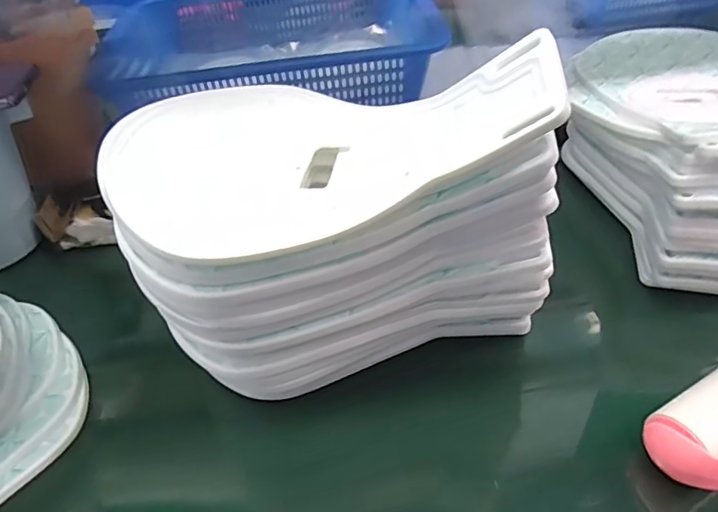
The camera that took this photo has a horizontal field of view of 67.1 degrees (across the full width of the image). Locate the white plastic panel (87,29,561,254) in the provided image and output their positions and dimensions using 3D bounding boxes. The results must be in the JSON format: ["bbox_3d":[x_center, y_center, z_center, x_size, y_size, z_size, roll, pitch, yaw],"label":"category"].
[{"bbox_3d":[-0.024,-0.076,0.312,0.241,0.066,0.160,-6,41,0],"label":"white plastic panel"}]

